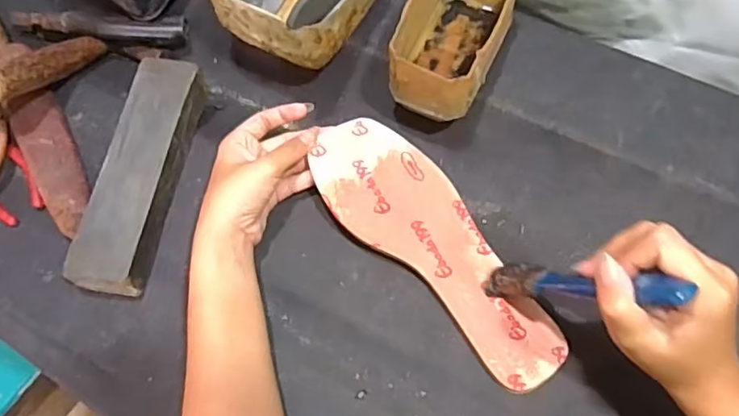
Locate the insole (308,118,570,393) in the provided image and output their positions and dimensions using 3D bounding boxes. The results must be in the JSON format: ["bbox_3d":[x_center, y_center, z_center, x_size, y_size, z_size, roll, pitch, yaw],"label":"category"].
[{"bbox_3d":[0.048,0.027,0.438,0.080,0.010,0.235,-38,76,-12],"label":"insole"}]

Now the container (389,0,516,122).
[{"bbox_3d":[0.069,-0.141,0.492,0.074,0.064,0.135,24,68,13],"label":"container"}]

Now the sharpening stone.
[{"bbox_3d":[-0.185,-0.029,0.479,0.056,0.037,0.201,8,65,6],"label":"sharpening stone"}]

